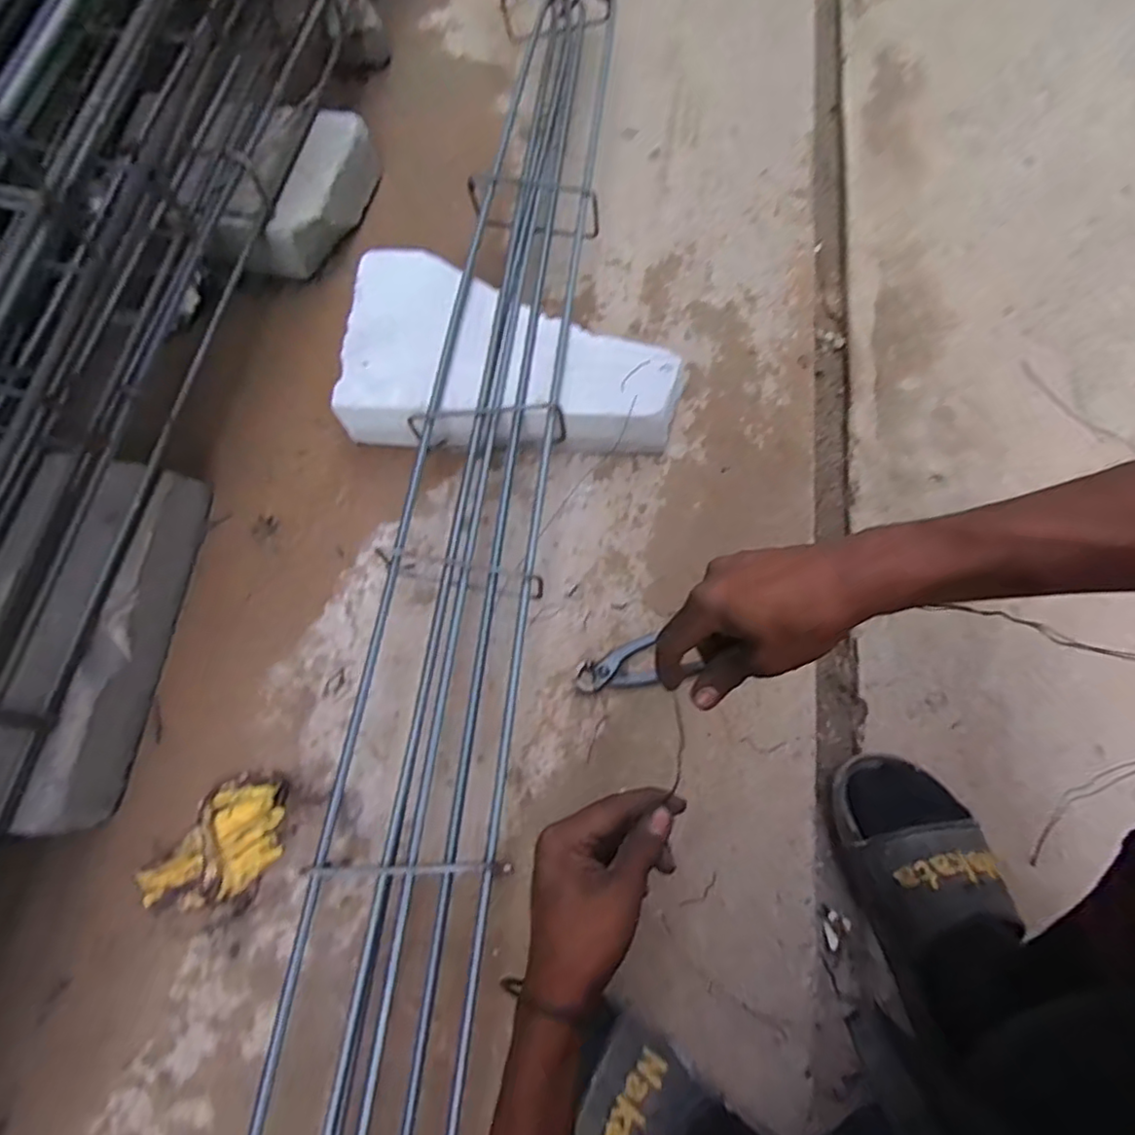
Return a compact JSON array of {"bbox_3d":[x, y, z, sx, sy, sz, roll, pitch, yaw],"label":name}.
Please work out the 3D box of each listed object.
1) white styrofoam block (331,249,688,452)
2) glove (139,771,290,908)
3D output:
[{"bbox_3d":[-0.061,-0.207,0.660,0.359,0.088,0.204,13,72,6],"label":"white styrofoam block"},{"bbox_3d":[-0.309,0.250,0.545,0.080,0.012,0.127,42,77,16],"label":"glove"}]

